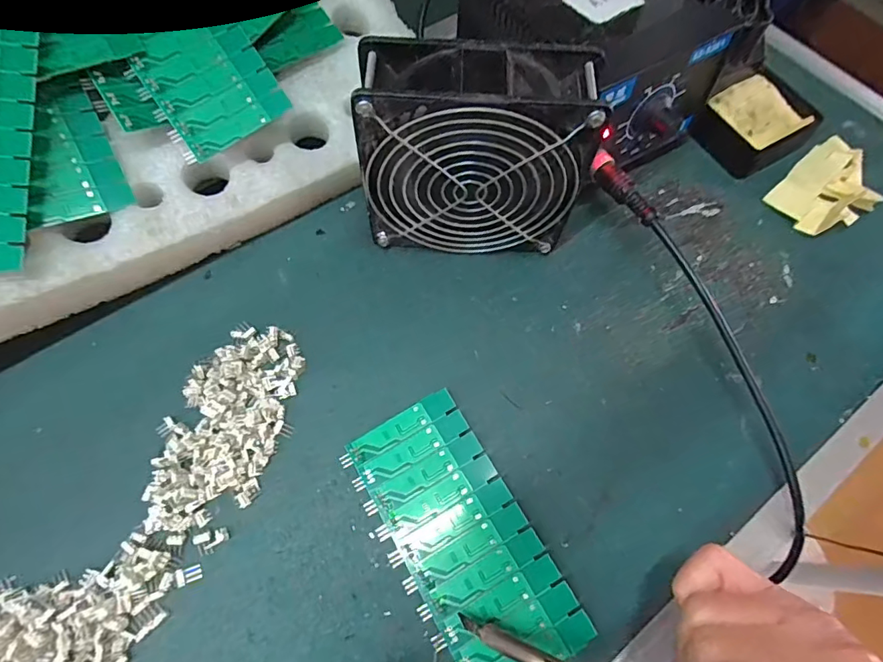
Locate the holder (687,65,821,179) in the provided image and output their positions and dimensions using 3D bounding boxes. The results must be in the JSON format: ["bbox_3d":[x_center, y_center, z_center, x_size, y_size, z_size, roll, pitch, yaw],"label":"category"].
[{"bbox_3d":[0.229,-0.152,0.361,0.082,0.023,0.064,-37,72,-16],"label":"holder"}]

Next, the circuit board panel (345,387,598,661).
[{"bbox_3d":[0.010,0.103,0.251,0.063,0.012,0.137,-28,70,-13],"label":"circuit board panel"}]

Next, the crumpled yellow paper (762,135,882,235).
[{"bbox_3d":[0.268,-0.098,0.342,0.069,0.019,0.055,-34,72,-15],"label":"crumpled yellow paper"}]

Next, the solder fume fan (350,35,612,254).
[{"bbox_3d":[0.018,-0.093,0.278,0.121,0.119,0.046,2,66,-1],"label":"solder fume fan"}]

